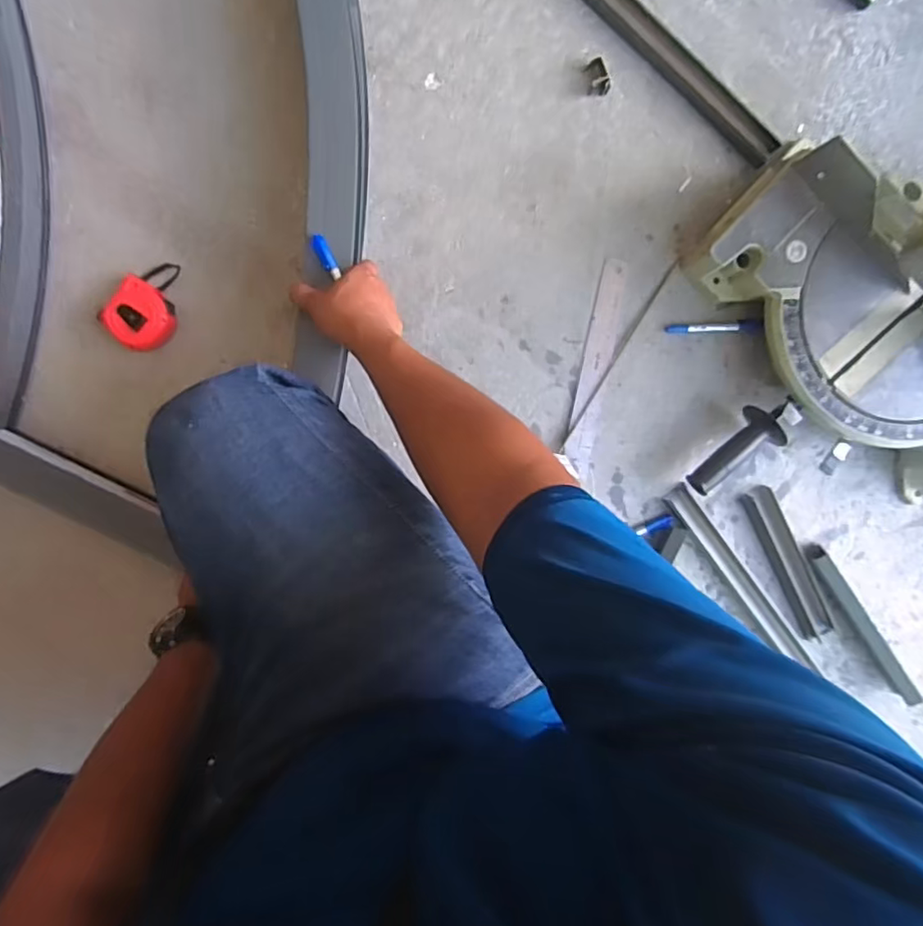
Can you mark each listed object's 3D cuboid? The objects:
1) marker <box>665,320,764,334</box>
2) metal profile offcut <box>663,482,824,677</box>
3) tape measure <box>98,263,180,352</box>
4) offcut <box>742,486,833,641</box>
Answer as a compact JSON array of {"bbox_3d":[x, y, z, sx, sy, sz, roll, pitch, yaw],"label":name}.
[{"bbox_3d":[0.325,-0.174,0.757,0.120,0.014,0.016,-1,96,-3],"label":"marker"},{"bbox_3d":[0.381,0.161,0.794,0.042,0.016,0.319,-38,96,1],"label":"metal profile offcut"},{"bbox_3d":[-0.377,-0.191,0.709,0.078,0.043,0.112,34,93,-6],"label":"tape measure"},{"bbox_3d":[0.440,0.138,0.798,0.043,0.021,0.225,-26,96,0],"label":"offcut"}]

